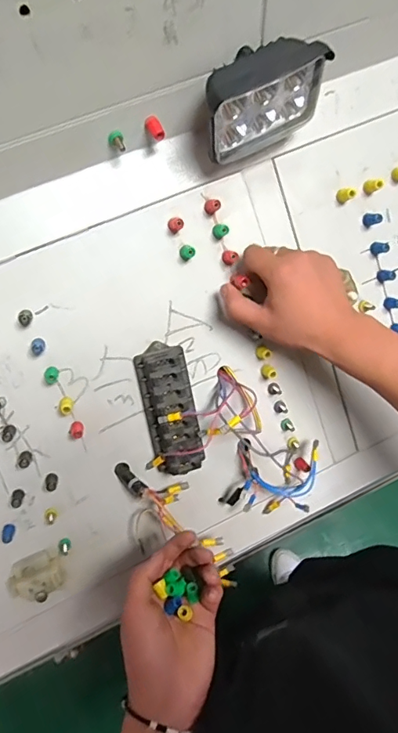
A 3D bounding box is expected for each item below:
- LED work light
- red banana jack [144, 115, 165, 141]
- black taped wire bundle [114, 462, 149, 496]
[{"bbox_3d":[0.049,-0.233,0.410,0.114,0.078,0.046,-26,68,-9],"label":"LED work light"},{"bbox_3d":[-0.040,-0.213,0.417,0.012,0.010,0.026,-21,67,-7],"label":"red banana jack"},{"bbox_3d":[-0.074,0.121,0.503,0.016,0.015,0.043,-41,71,-15],"label":"black taped wire bundle"}]

